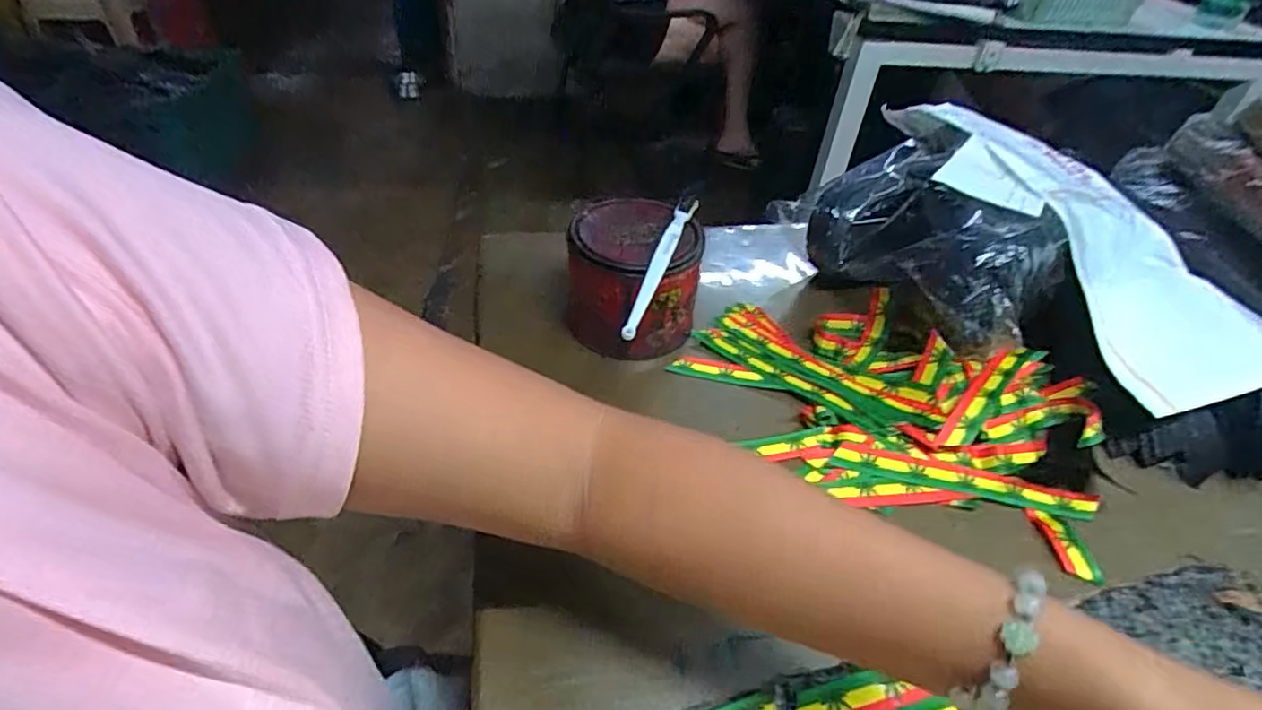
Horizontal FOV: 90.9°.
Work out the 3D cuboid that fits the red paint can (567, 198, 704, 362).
[{"bbox_3d":[0.001,-0.059,0.489,0.099,0.087,0.094,1,43,-6],"label":"red paint can"}]

